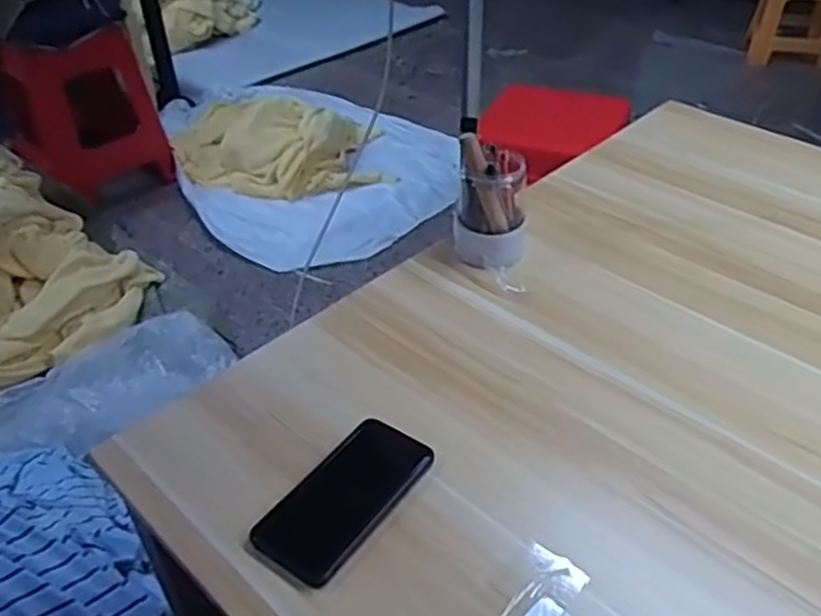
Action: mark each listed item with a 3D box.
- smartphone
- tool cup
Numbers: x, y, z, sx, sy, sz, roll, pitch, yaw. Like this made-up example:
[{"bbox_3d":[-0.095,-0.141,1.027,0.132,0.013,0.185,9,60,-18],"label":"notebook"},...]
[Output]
[{"bbox_3d":[-0.053,0.154,0.634,0.076,0.012,0.152,24,47,29],"label":"smartphone"},{"bbox_3d":[0.089,-0.113,0.859,0.078,0.116,0.084,-2,40,1],"label":"tool cup"}]

